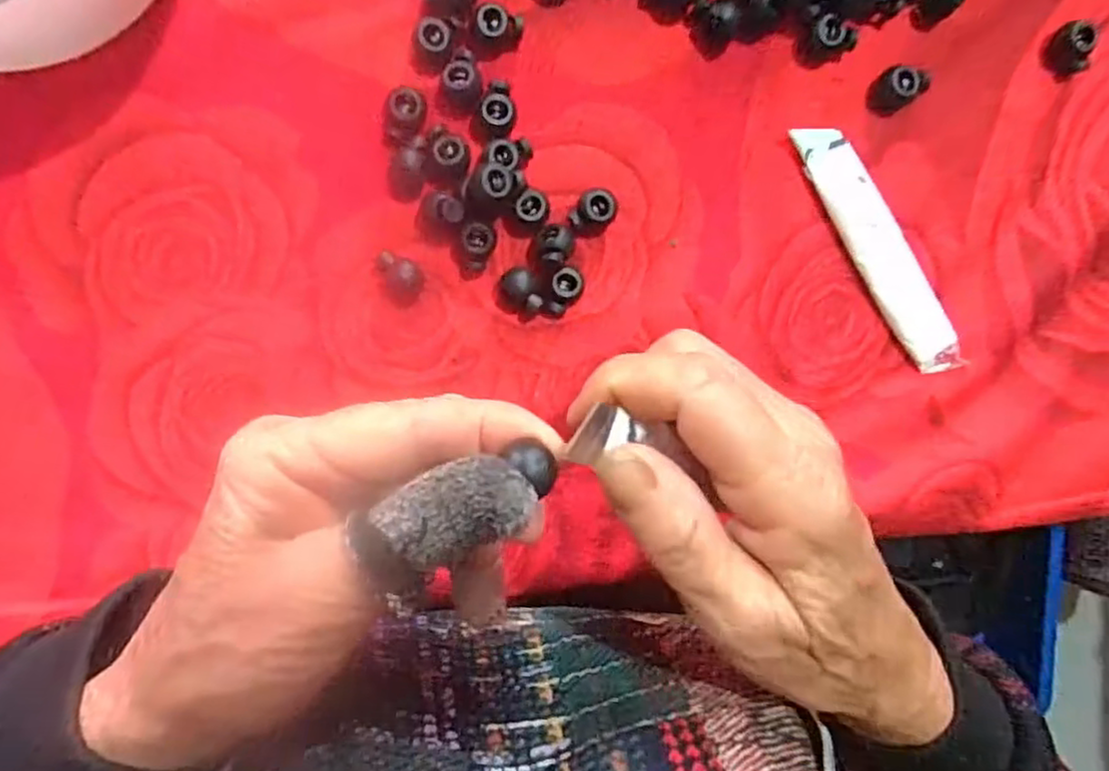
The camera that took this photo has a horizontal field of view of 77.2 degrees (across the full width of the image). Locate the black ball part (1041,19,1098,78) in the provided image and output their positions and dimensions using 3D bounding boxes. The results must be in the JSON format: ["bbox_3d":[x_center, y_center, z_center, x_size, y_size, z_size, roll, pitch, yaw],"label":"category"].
[{"bbox_3d":[0.207,-0.135,0.277,0.016,0.012,0.019,-25,97,-3],"label":"black ball part"}]

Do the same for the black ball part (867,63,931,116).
[{"bbox_3d":[0.135,-0.116,0.271,0.020,0.013,0.016,-30,97,-2],"label":"black ball part"}]

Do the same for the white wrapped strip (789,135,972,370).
[{"bbox_3d":[0.129,-0.053,0.277,0.021,0.008,0.111,-32,97,-2],"label":"white wrapped strip"}]

